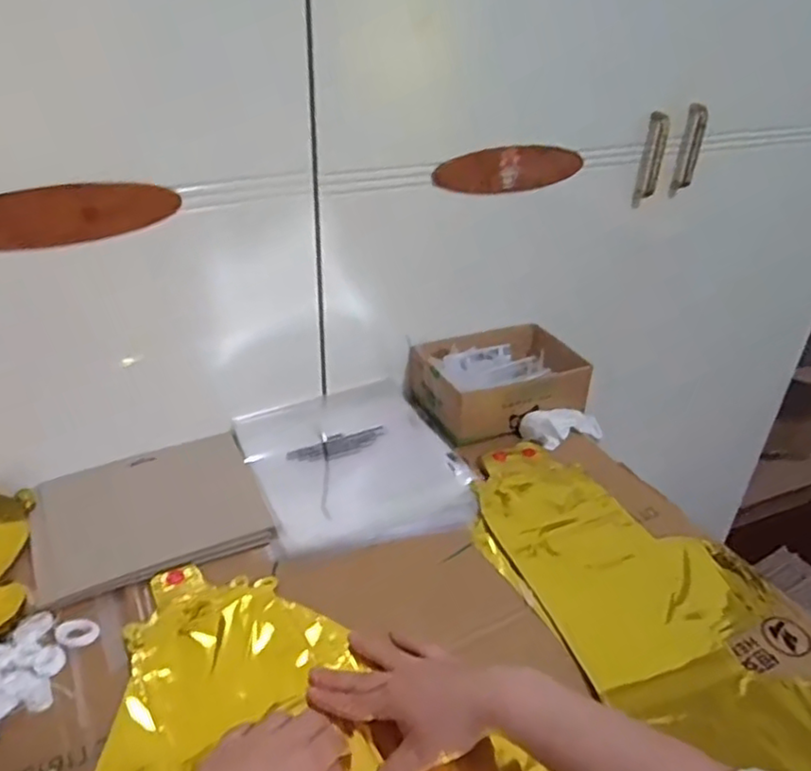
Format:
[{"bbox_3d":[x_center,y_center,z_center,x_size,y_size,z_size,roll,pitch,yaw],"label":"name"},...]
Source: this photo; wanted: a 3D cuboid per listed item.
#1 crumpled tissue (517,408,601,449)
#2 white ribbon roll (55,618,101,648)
[{"bbox_3d":[0.189,0.048,0.771,0.109,0.033,0.041,-2,31,-30],"label":"crumpled tissue"},{"bbox_3d":[-0.256,0.193,0.514,0.033,0.004,0.025,3,33,1],"label":"white ribbon roll"}]

